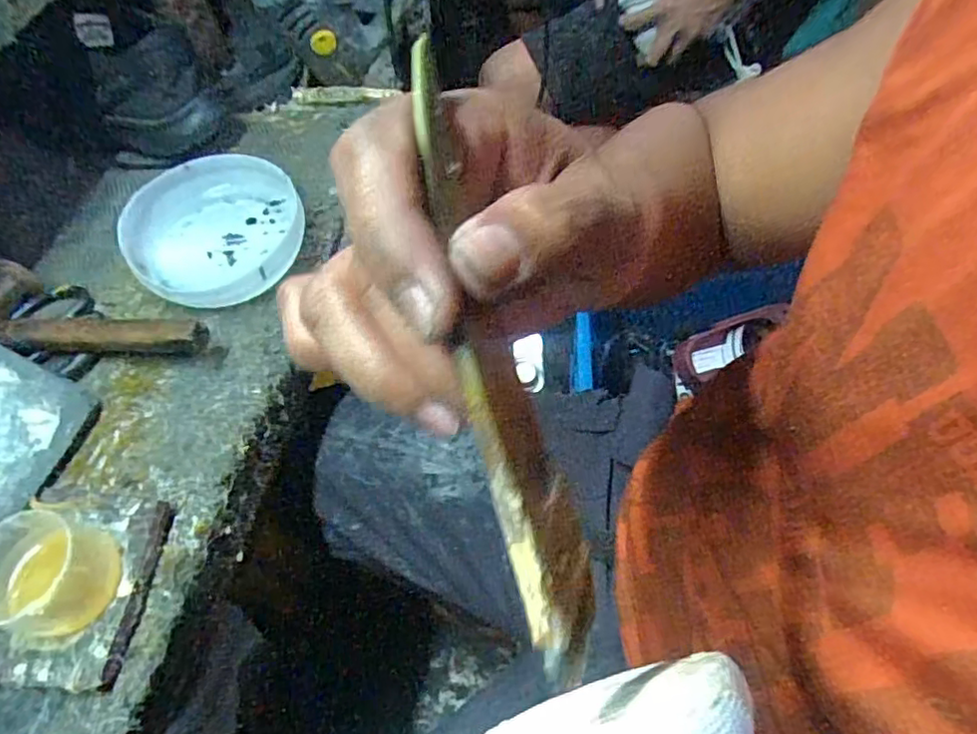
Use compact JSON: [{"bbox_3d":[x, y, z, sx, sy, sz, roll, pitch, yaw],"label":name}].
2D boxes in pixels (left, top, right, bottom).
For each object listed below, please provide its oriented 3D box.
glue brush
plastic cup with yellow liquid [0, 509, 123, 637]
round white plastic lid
[{"bbox_3d":[0.001,-0.003,0.135,0.016,0.008,0.138,-16,88,-6],"label":"glue brush"},{"bbox_3d":[-0.268,0.127,0.377,0.070,0.054,0.063,10,60,10],"label":"plastic cup with yellow liquid"},{"bbox_3d":[-0.230,-0.112,0.525,0.142,0.040,0.146,-25,60,-11],"label":"round white plastic lid"}]

